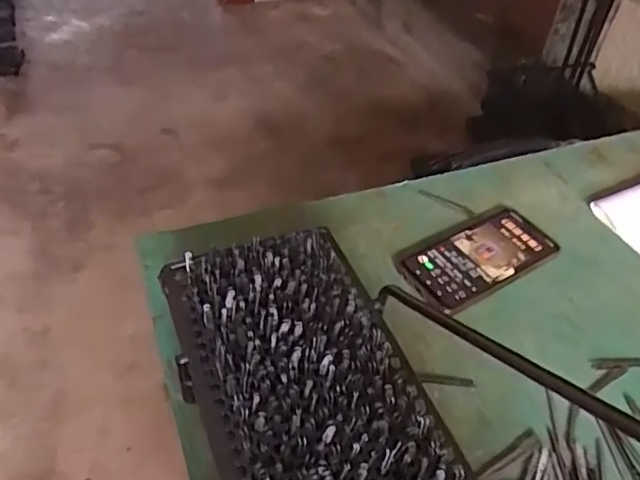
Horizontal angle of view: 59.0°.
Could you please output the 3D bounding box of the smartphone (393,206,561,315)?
[{"bbox_3d":[0.154,0.014,0.560,0.167,0.010,0.085,-23,51,-24],"label":"smartphone"}]

